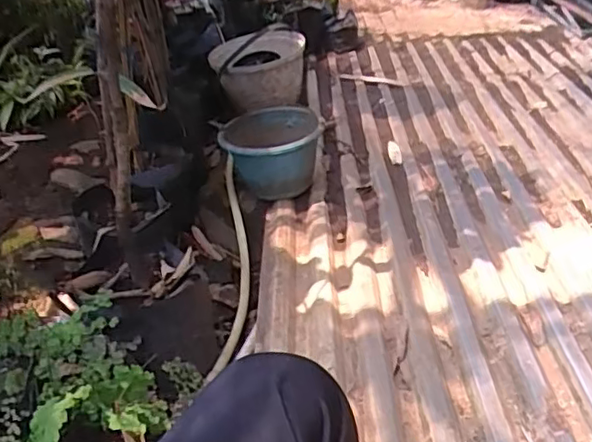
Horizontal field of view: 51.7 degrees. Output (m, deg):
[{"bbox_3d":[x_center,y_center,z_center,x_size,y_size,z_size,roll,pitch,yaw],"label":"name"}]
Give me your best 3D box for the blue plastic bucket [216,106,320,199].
[{"bbox_3d":[-0.063,-0.160,1.537,0.226,0.180,0.226,-4,34,3],"label":"blue plastic bucket"}]

